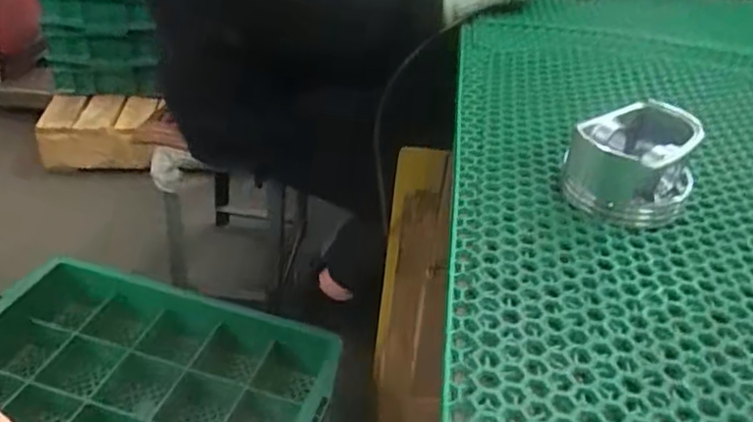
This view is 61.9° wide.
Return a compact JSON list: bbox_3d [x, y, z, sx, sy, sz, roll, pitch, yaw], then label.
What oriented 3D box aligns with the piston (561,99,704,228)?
[{"bbox_3d":[0.156,-0.031,0.387,0.069,0.051,0.067,18,38,20],"label":"piston"}]

